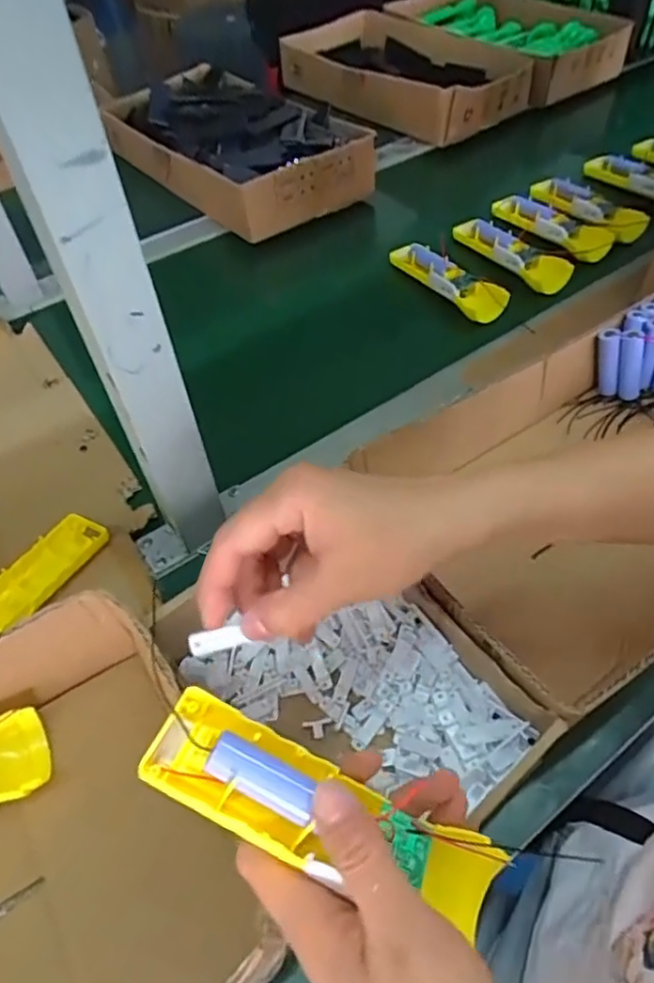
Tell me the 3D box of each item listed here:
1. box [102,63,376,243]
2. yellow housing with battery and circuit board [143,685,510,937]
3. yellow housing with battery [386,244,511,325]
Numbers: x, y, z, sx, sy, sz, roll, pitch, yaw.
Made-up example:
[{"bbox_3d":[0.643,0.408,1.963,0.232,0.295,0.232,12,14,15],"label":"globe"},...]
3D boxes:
[{"bbox_3d":[-0.127,-0.488,0.852,0.226,0.090,0.373,-38,59,-23],"label":"box"},{"bbox_3d":[0.002,0.141,0.267,0.164,0.030,0.046,27,56,-4],"label":"yellow housing with battery and circuit board"},{"bbox_3d":[0.138,-0.248,0.702,0.048,0.028,0.160,-34,58,-21],"label":"yellow housing with battery"}]

